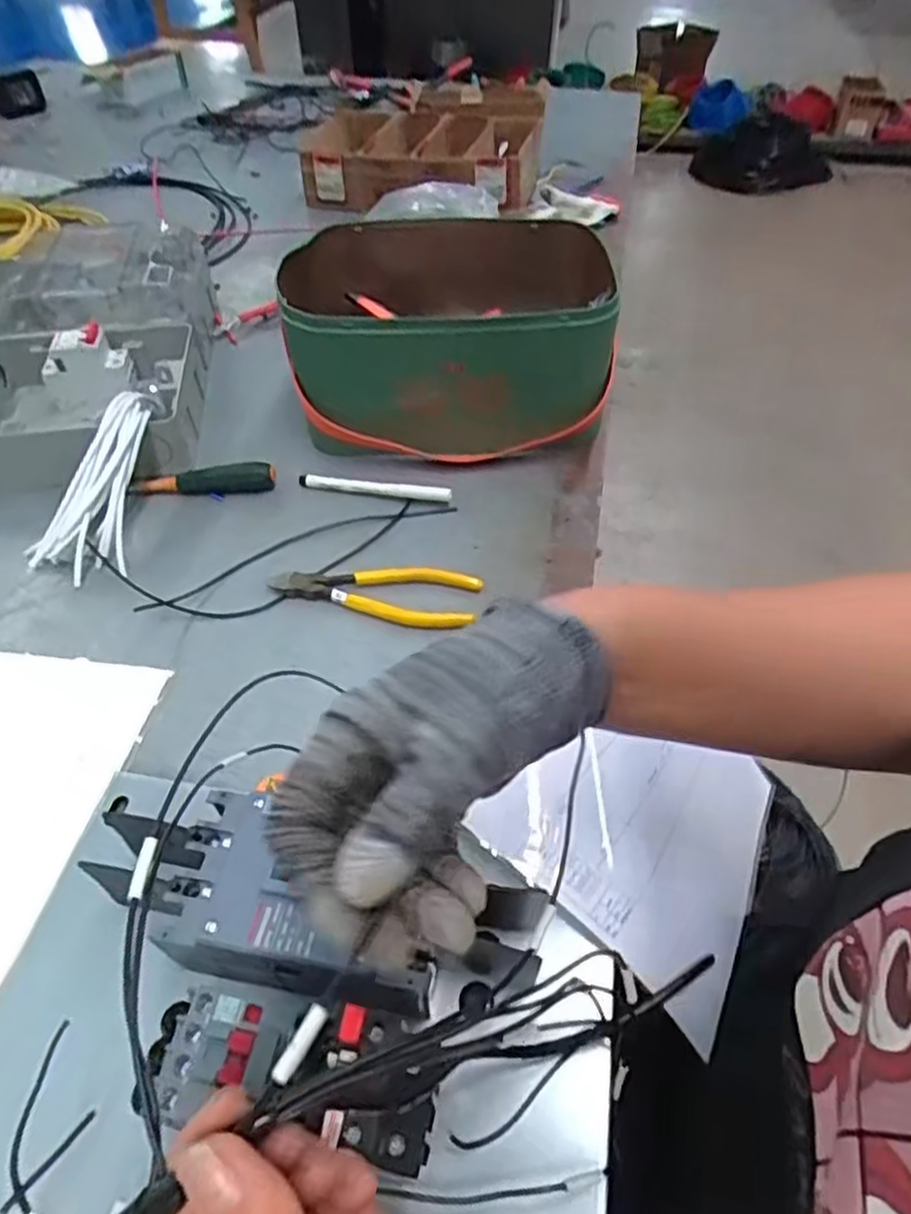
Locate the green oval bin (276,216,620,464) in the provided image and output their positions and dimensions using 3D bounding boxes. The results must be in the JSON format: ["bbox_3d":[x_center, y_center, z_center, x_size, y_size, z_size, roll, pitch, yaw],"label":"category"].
[{"bbox_3d":[0.010,-0.289,0.711,0.272,0.131,0.301,6,49,5],"label":"green oval bin"}]

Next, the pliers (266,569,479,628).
[{"bbox_3d":[-0.064,-0.014,0.555,0.159,0.013,0.054,8,49,7],"label":"pliers"}]

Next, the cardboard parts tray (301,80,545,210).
[{"bbox_3d":[-0.024,-0.764,1.160,0.328,0.087,0.440,9,49,8],"label":"cardboard parts tray"}]

